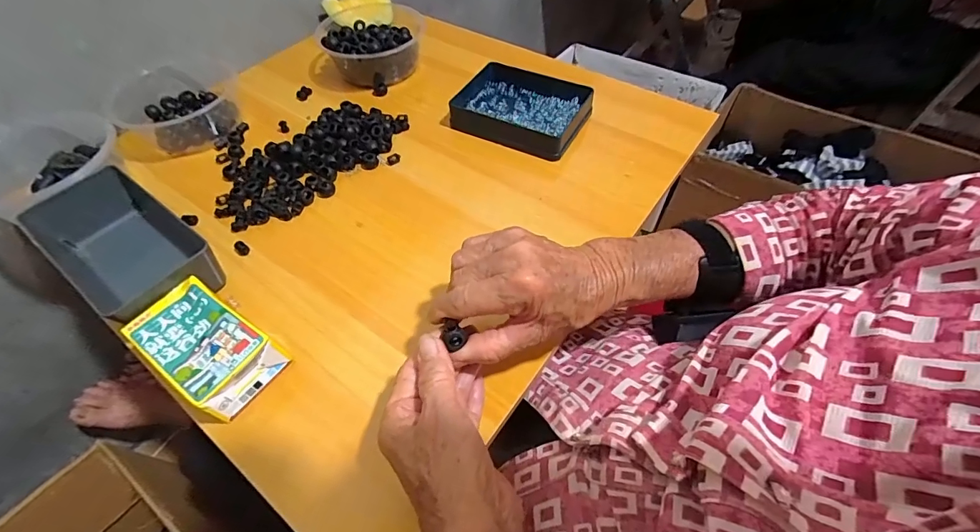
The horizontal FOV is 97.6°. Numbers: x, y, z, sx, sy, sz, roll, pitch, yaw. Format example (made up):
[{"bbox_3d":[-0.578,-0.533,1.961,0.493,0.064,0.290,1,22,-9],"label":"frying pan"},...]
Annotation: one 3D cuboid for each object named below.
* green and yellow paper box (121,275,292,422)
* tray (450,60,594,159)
[{"bbox_3d":[-0.221,0.063,0.338,0.105,0.043,0.062,29,60,21],"label":"green and yellow paper box"},{"bbox_3d":[0.036,-0.193,0.523,0.158,0.033,0.110,24,59,18],"label":"tray"}]

